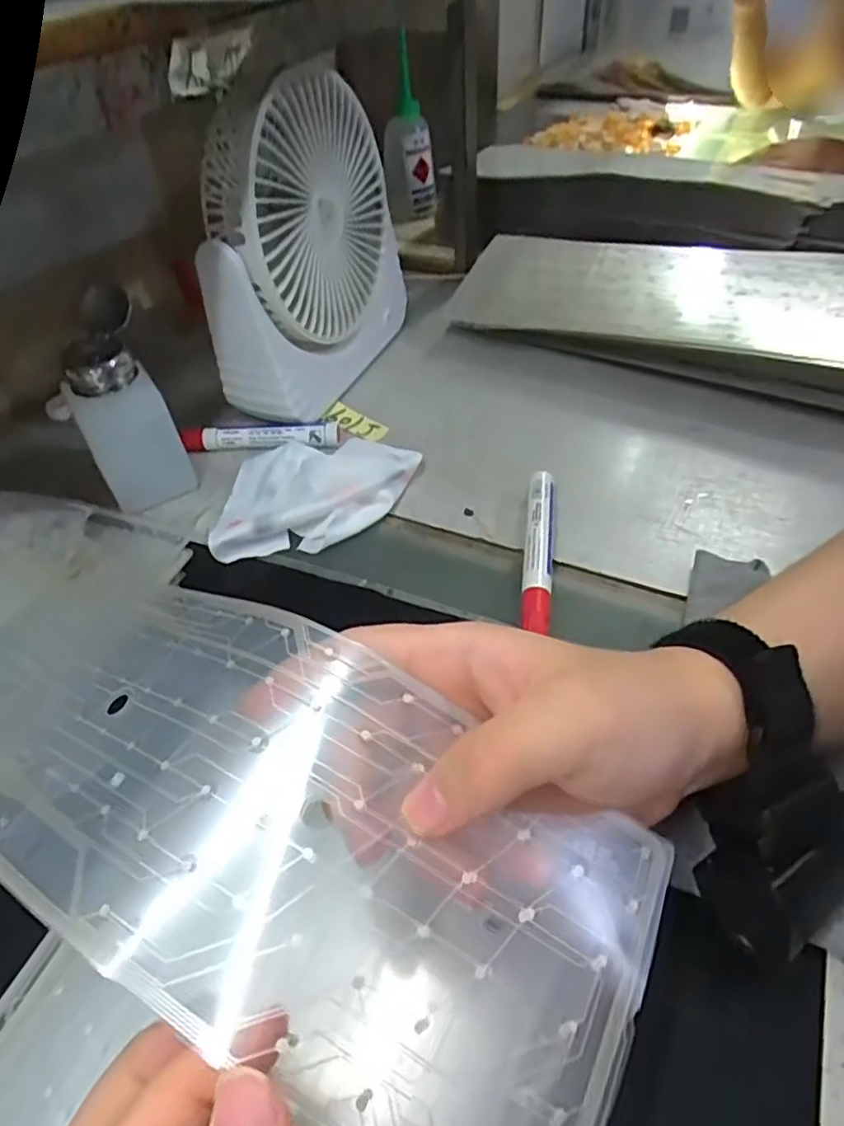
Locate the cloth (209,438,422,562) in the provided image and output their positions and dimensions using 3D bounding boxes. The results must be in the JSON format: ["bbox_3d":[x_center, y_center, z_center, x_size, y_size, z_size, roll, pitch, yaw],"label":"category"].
[{"bbox_3d":[-0.066,-0.048,0.423,0.122,0.024,0.102,-5,46,0],"label":"cloth"}]

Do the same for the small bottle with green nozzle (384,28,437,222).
[{"bbox_3d":[-0.016,-0.480,0.740,0.060,0.164,0.052,-5,46,1],"label":"small bottle with green nozzle"}]

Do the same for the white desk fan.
[{"bbox_3d":[-0.081,-0.222,0.469,0.063,0.197,0.187,14,49,18],"label":"white desk fan"}]

